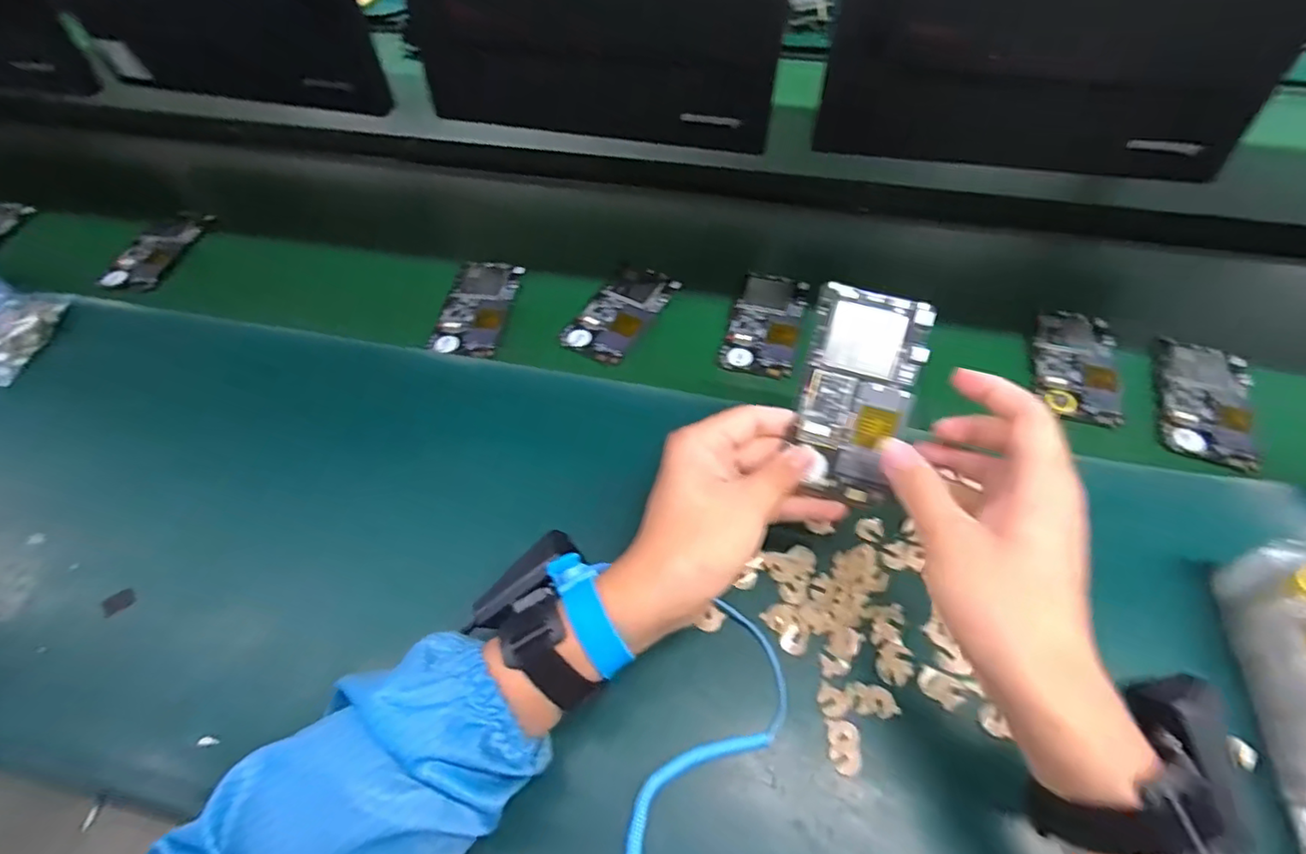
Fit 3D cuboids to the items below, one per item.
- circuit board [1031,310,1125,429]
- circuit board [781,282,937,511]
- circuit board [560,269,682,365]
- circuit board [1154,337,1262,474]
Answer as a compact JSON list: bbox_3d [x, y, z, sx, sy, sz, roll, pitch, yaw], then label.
[{"bbox_3d":[0.365,-0.060,0.521,0.064,0.012,0.132,14,54,15],"label":"circuit board"},{"bbox_3d":[0.124,-0.019,0.368,0.066,0.006,0.126,14,92,6],"label":"circuit board"},{"bbox_3d":[-0.030,-0.110,0.575,0.064,0.009,0.122,24,57,21],"label":"circuit board"},{"bbox_3d":[0.454,-0.024,0.497,0.064,0.012,0.126,18,55,17],"label":"circuit board"}]

